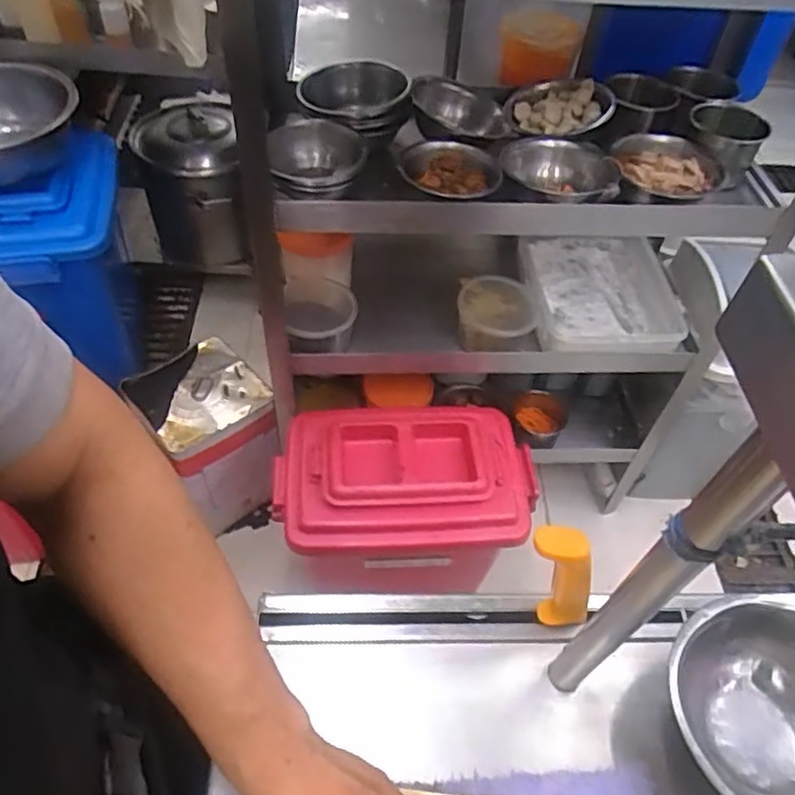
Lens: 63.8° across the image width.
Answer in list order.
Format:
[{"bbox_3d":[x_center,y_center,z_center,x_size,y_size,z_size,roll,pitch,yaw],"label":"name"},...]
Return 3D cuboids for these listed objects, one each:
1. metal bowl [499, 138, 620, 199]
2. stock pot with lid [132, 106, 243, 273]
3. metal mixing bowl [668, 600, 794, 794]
[{"bbox_3d":[0.239,-0.331,0.958,0.160,0.041,0.157,-16,54,-16],"label":"metal bowl"},{"bbox_3d":[-0.553,-0.545,1.722,0.256,0.373,0.272,-7,52,-10],"label":"stock pot with lid"},{"bbox_3d":[0.275,0.244,0.476,0.144,0.070,0.161,-2,51,-6],"label":"metal mixing bowl"}]

